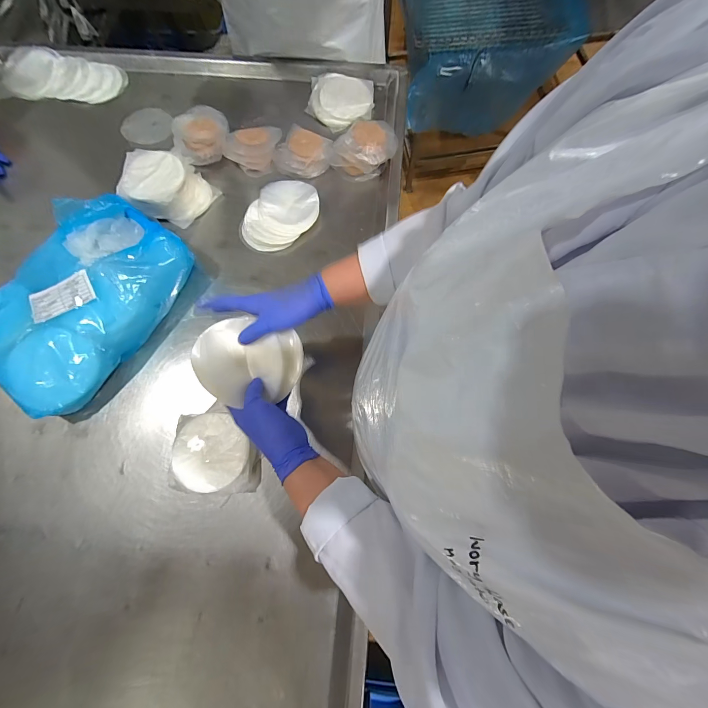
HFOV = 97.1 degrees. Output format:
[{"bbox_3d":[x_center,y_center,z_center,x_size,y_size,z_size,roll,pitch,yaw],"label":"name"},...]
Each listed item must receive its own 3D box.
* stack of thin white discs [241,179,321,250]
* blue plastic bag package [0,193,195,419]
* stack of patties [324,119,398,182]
[{"bbox_3d":[-0.153,-0.297,0.675,0.125,0.038,0.176,30,77,9],"label":"stack of thin white discs"},{"bbox_3d":[-0.504,-0.104,0.592,0.260,0.091,0.390,32,77,9],"label":"blue plastic bag package"},{"bbox_3d":[0.014,-0.470,0.700,0.158,0.051,0.134,4,75,2],"label":"stack of patties"}]

